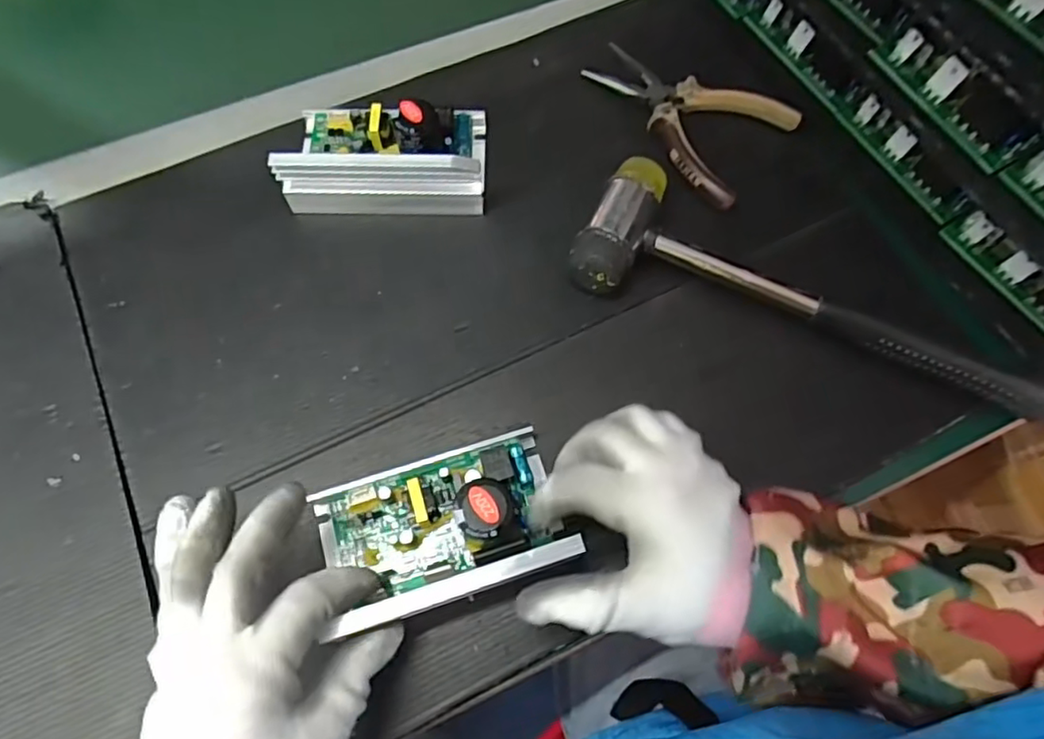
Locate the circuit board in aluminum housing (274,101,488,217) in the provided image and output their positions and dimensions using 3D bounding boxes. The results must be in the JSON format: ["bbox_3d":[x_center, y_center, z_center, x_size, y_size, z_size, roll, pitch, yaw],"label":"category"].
[{"bbox_3d":[-0.091,-0.150,0.423,0.130,0.054,0.086,1,67,0],"label":"circuit board in aluminum housing"}]

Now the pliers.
[{"bbox_3d":[0.112,-0.184,0.451,0.141,0.015,0.090,37,71,14],"label":"pliers"}]

